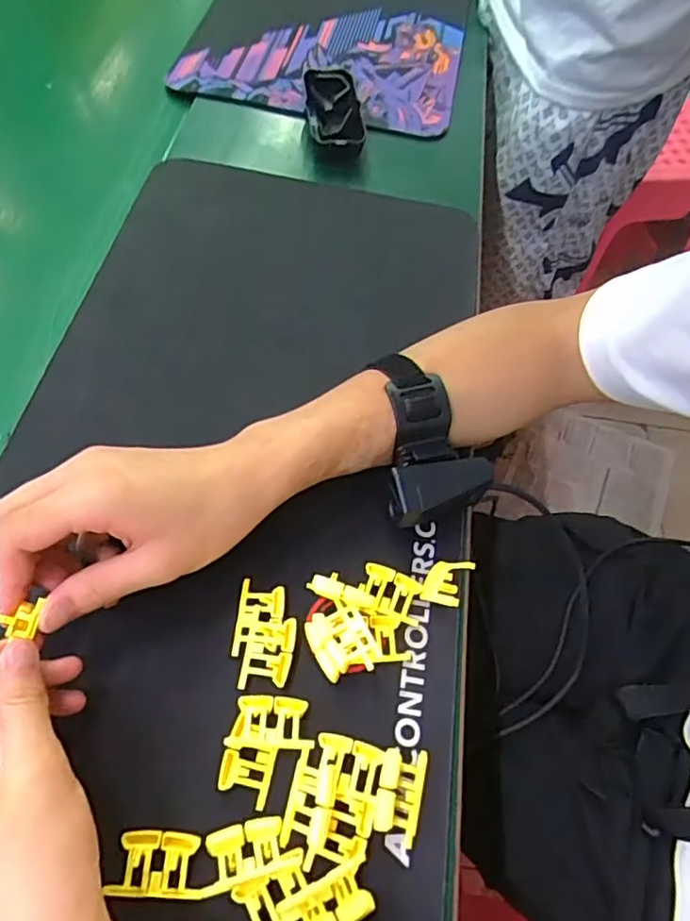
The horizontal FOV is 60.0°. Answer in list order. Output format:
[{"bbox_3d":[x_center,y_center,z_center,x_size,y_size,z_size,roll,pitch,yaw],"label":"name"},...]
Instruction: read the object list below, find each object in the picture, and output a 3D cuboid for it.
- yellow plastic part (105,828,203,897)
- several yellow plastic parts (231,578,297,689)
[{"bbox_3d":[-0.087,0.188,0.279,0.040,0.006,0.026,5,58,-1],"label":"yellow plastic part"},{"bbox_3d":[-0.045,0.097,0.336,0.034,0.008,0.055,6,58,-1],"label":"several yellow plastic parts"}]

